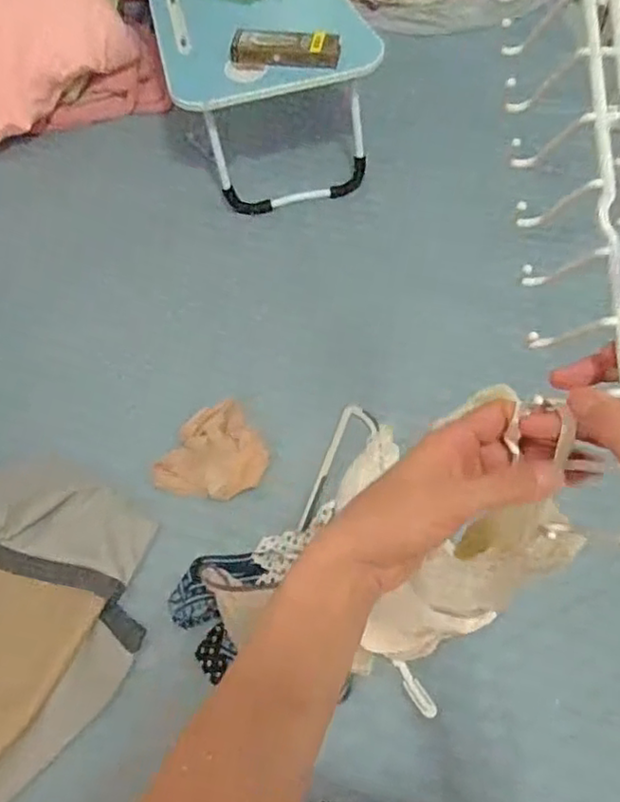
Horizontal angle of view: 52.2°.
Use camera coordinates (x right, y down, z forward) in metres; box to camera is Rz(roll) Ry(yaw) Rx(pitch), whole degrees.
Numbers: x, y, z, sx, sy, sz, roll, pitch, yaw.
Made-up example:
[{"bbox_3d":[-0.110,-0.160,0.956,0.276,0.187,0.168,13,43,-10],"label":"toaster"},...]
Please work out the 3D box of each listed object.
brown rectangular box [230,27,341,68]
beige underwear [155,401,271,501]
[{"bbox_3d":[-0.044,-0.620,1.108,0.188,0.030,0.055,1,60,1],"label":"brown rectangular box"},{"bbox_3d":[-0.143,0.084,0.985,0.149,0.018,0.166,27,64,15],"label":"beige underwear"}]

